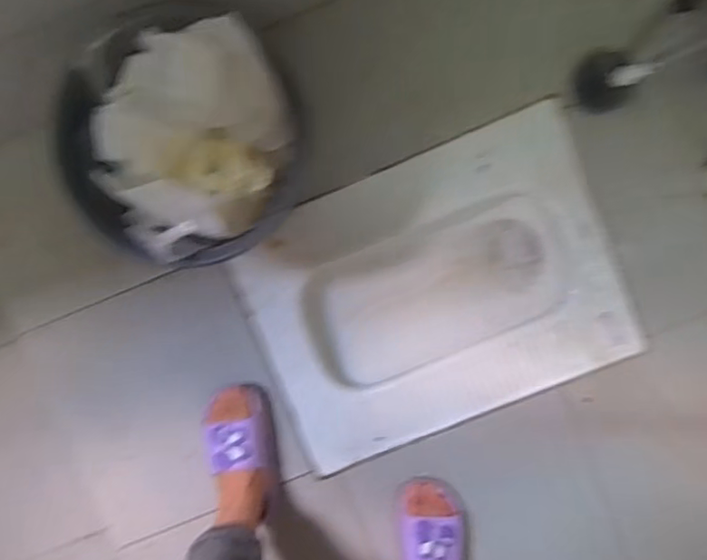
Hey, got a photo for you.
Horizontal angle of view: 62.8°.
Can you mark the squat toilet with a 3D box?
[{"bbox_3d":[0.131,0.015,1.052,0.578,0.212,0.433,-22,96,1],"label":"squat toilet"}]

